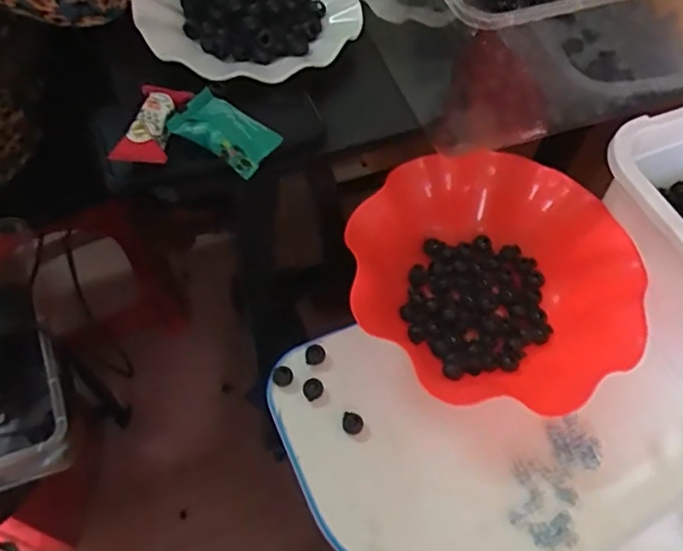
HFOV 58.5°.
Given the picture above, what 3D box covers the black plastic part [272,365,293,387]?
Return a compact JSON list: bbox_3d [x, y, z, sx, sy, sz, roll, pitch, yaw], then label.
[{"bbox_3d":[-0.045,0.077,0.466,0.015,0.009,0.015,2,58,-3],"label":"black plastic part"}]

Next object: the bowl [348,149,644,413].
[{"bbox_3d":[0.117,-0.004,0.496,0.212,0.065,0.202,2,58,-3],"label":"bowl"}]

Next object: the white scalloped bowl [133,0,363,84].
[{"bbox_3d":[-0.079,-0.229,0.516,0.174,0.032,0.175,2,58,-3],"label":"white scalloped bowl"}]

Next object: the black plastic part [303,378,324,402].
[{"bbox_3d":[-0.022,0.086,0.462,0.015,0.008,0.015,2,58,-3],"label":"black plastic part"}]

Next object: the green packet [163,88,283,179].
[{"bbox_3d":[-0.082,-0.103,0.432,0.071,0.020,0.045,29,61,13],"label":"green packet"}]

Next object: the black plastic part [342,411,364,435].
[{"bbox_3d":[0.009,0.110,0.452,0.016,0.013,0.015,2,58,-3],"label":"black plastic part"}]

